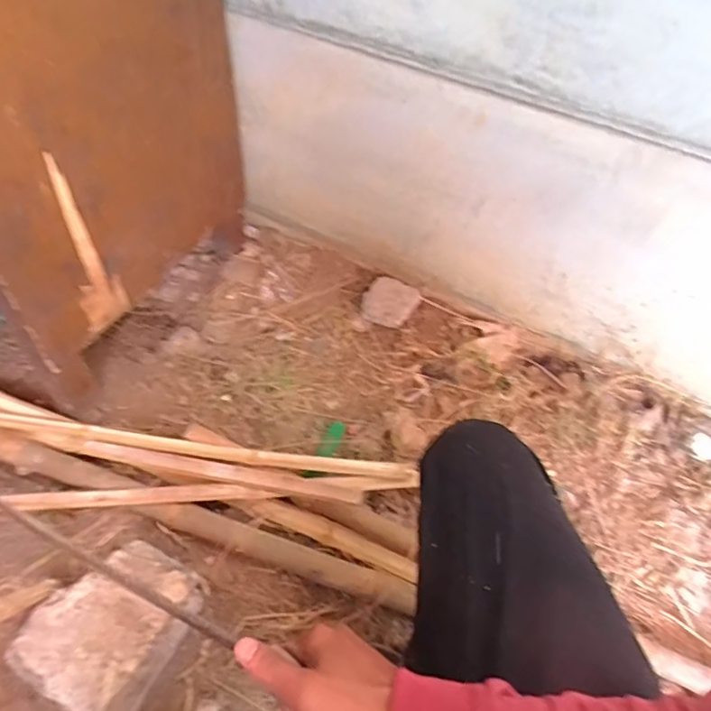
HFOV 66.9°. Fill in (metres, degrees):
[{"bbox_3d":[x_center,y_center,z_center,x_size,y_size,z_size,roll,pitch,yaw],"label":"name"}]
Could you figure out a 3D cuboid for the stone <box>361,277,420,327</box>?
[{"bbox_3d":[0.068,-0.106,1.049,0.093,0.050,0.105,24,57,14],"label":"stone"}]

